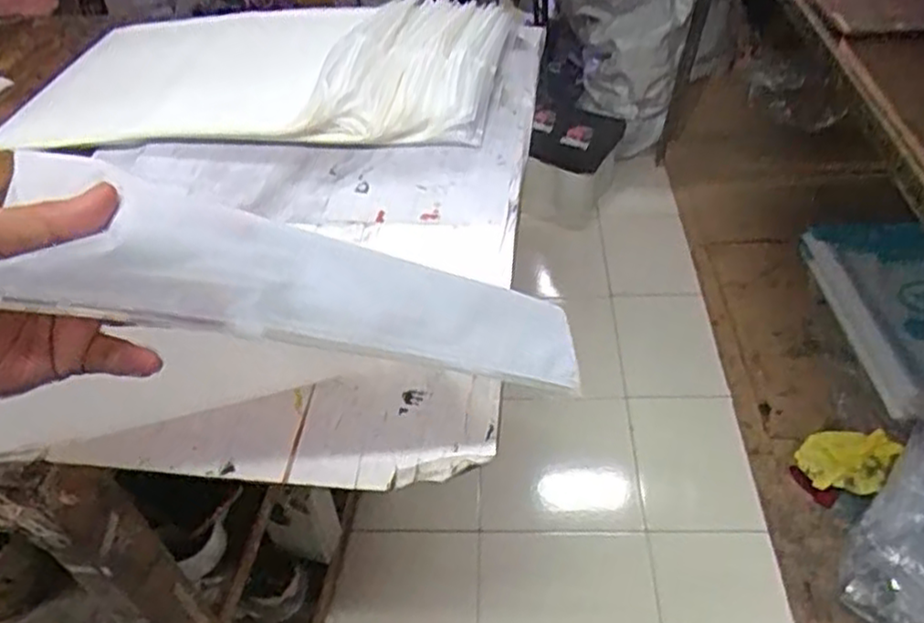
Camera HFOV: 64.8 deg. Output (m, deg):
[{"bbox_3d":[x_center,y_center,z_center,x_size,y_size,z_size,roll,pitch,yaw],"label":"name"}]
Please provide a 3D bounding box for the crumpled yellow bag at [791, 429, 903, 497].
[{"bbox_3d":[0.709,0.280,1.342,0.163,0.045,0.116,-5,56,25],"label":"crumpled yellow bag"}]

